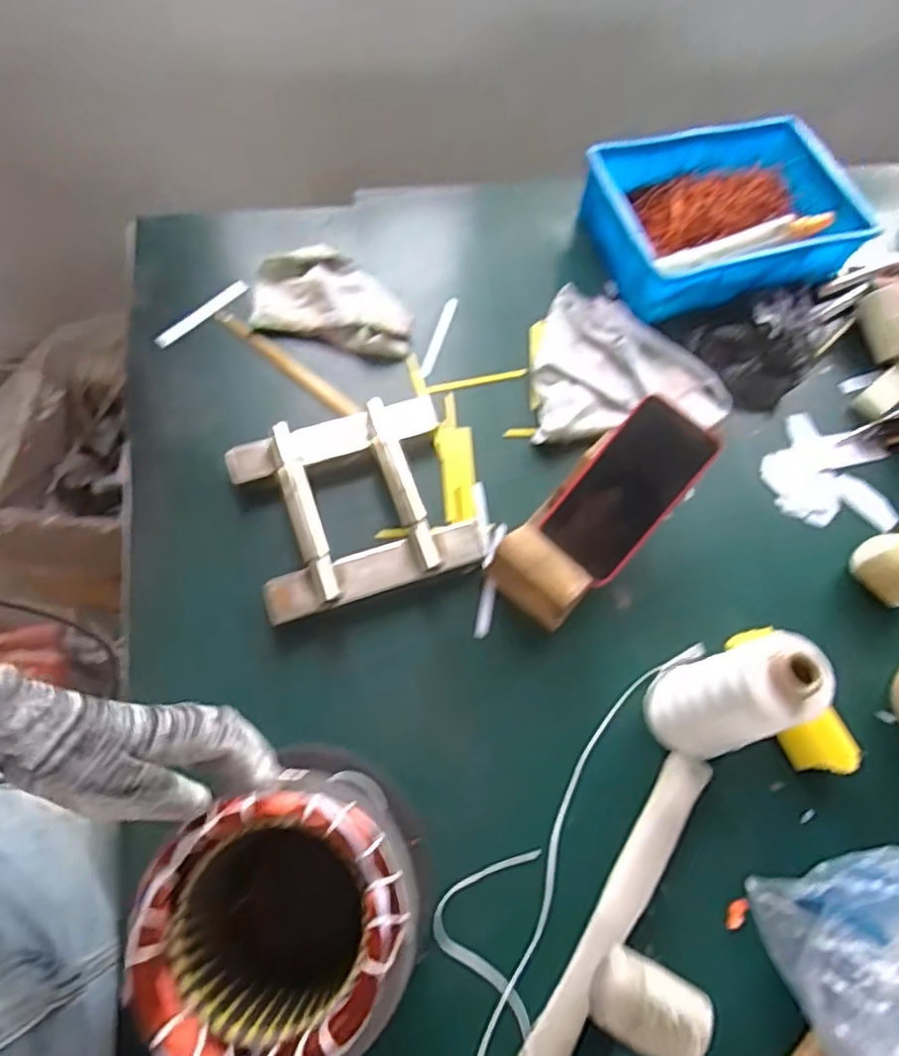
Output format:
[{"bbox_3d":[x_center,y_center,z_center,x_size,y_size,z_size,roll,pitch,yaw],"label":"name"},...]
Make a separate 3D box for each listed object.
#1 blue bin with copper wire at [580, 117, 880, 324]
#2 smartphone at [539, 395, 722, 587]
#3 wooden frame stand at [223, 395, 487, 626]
[{"bbox_3d":[0.323,-0.366,0.785,0.308,0.080,0.217,-16,67,-12],"label":"blue bin with copper wire"},{"bbox_3d":[0.157,-0.035,0.589,0.080,0.005,0.157,42,102,16],"label":"smartphone"},{"bbox_3d":[-0.085,-0.024,0.614,0.199,0.045,0.179,-18,66,-11],"label":"wooden frame stand"}]

